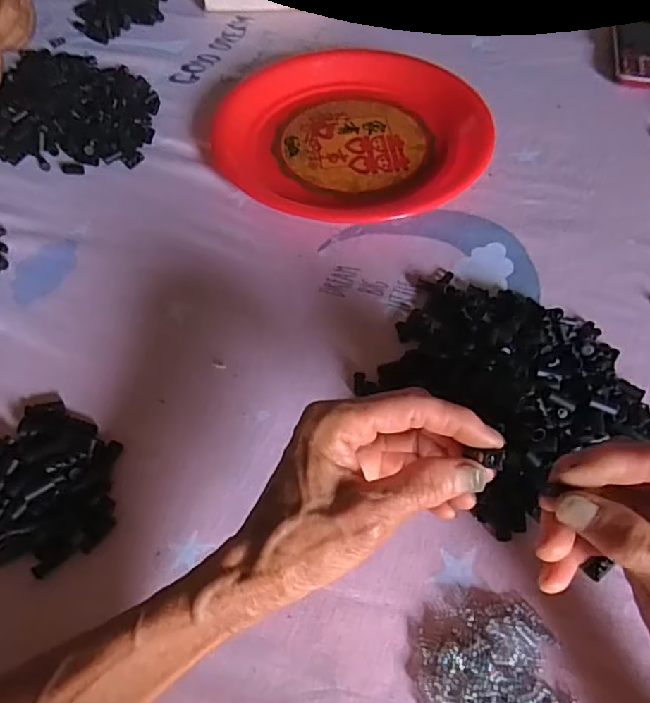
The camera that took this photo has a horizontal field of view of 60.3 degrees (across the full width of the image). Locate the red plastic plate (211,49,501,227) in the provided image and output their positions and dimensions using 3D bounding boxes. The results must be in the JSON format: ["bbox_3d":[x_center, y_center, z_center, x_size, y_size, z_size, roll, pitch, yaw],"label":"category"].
[{"bbox_3d":[0.019,-0.232,0.549,0.247,0.027,0.261,-1,57,2],"label":"red plastic plate"}]

